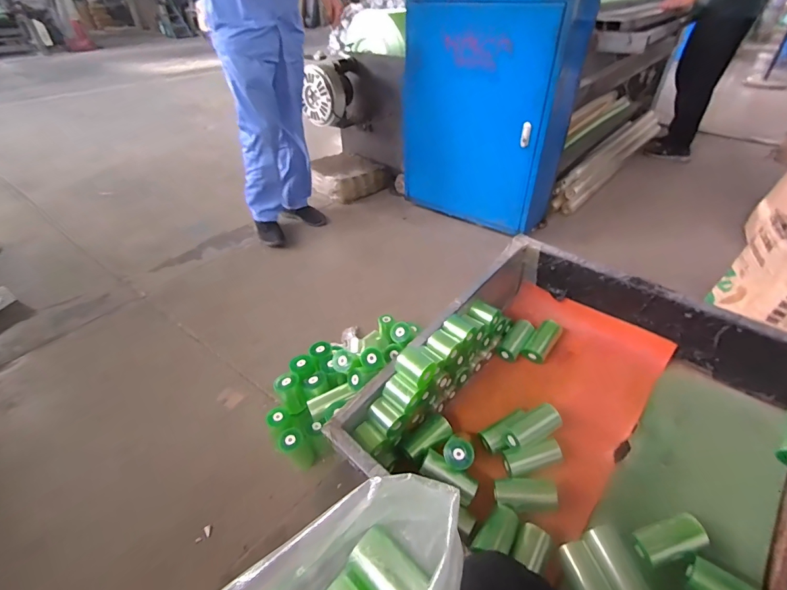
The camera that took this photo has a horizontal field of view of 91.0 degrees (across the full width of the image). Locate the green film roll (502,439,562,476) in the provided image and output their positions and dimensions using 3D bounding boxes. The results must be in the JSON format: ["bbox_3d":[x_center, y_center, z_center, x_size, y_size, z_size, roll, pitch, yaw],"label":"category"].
[{"bbox_3d":[0.308,0.358,0.858,0.121,0.050,0.054,-9,39,-9],"label":"green film roll"}]

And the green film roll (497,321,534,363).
[{"bbox_3d":[0.346,0.127,1.095,0.061,0.049,0.129,24,45,29],"label":"green film roll"}]

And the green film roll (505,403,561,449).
[{"bbox_3d":[0.311,0.291,0.863,0.131,0.042,0.057,-29,43,-6],"label":"green film roll"}]

